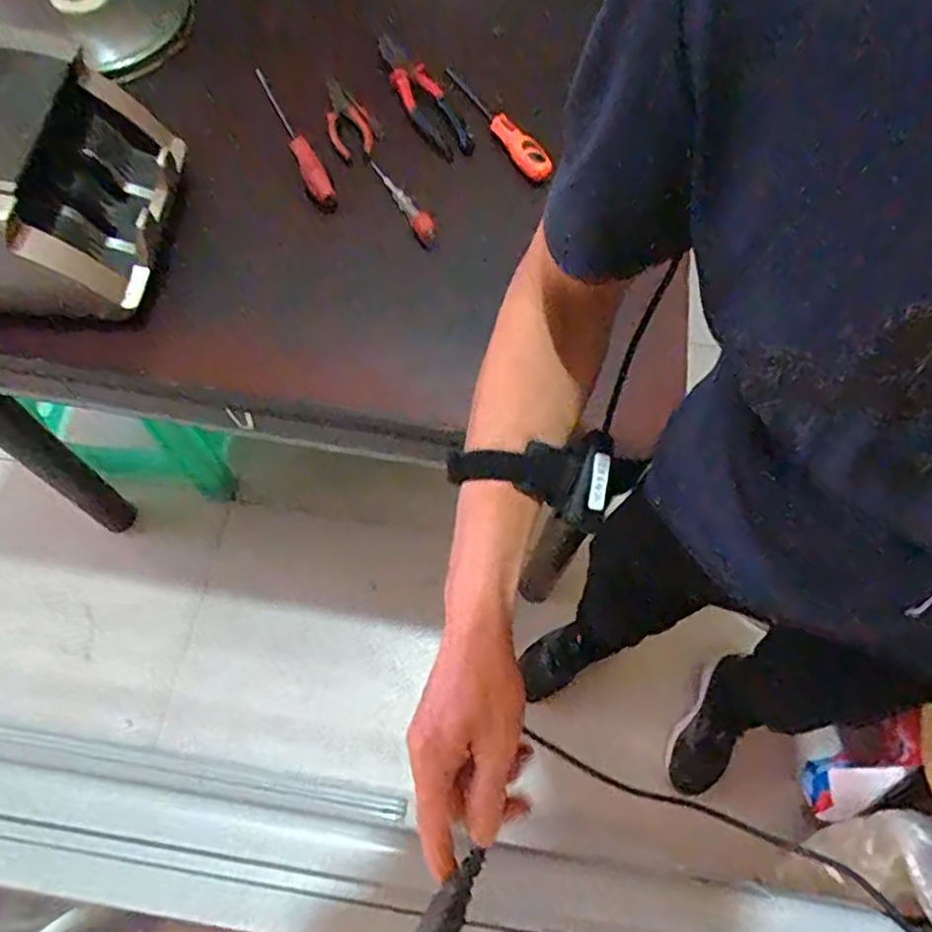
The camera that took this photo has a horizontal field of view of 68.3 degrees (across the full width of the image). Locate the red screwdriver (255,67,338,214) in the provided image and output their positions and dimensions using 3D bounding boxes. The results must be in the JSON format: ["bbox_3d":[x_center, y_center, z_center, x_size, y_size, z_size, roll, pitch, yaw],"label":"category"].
[{"bbox_3d":[-0.207,-0.385,0.832,0.033,0.171,0.037,-42,39,-19],"label":"red screwdriver"}]

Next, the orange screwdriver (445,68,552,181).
[{"bbox_3d":[0.034,-0.431,0.856,0.034,0.039,0.173,-31,71,-16],"label":"orange screwdriver"}]

